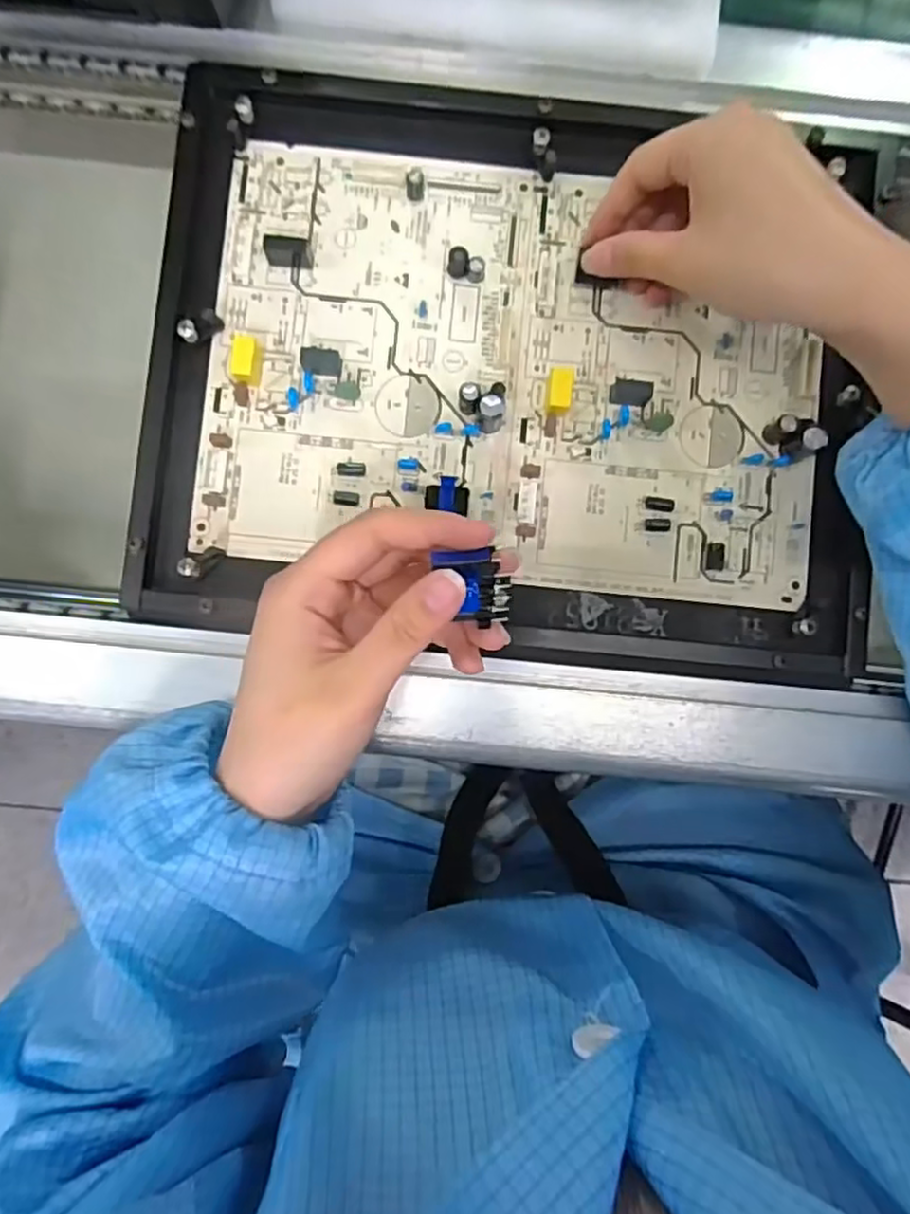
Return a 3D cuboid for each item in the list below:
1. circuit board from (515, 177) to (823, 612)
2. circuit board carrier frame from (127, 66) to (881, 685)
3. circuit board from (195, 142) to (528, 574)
[{"bbox_3d":[0.101,-0.103,0.330,0.138,0.017,0.195,1,89,-1],"label":"circuit board"},{"bbox_3d":[0.027,-0.112,0.330,0.320,0.021,0.259,5,88,-1],"label":"circuit board carrier frame"},{"bbox_3d":[-0.041,-0.120,0.326,0.144,0.022,0.194,5,88,-1],"label":"circuit board"}]

